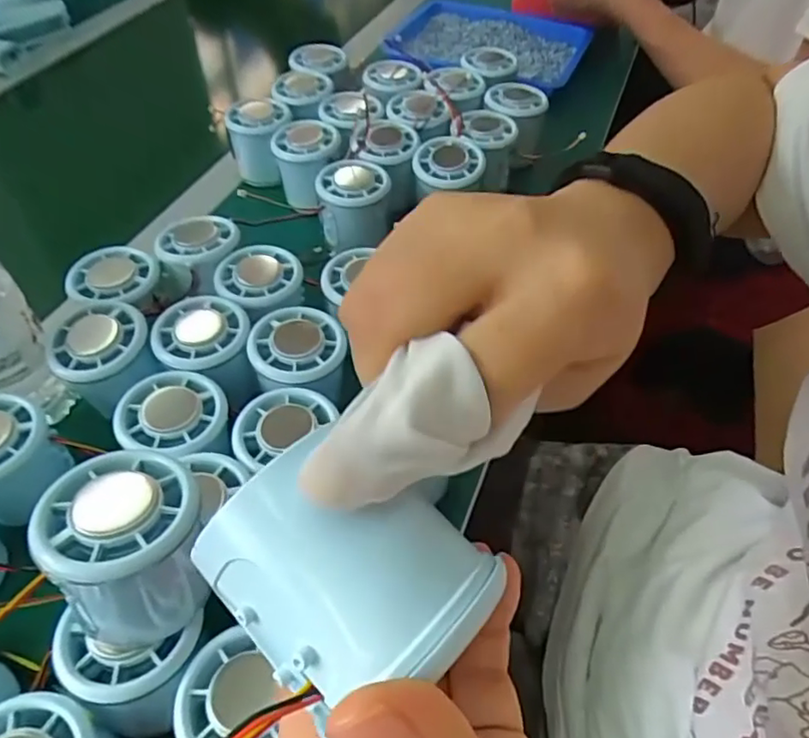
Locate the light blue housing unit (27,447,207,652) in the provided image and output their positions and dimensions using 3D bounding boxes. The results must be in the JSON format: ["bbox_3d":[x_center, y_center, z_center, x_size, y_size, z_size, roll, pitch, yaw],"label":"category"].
[{"bbox_3d":[-0.107,0.069,0.235,0.053,0.059,0.059,-11,51,-9],"label":"light blue housing unit"}]

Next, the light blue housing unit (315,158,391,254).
[{"bbox_3d":[-0.042,-0.129,0.475,0.054,0.064,0.063,-4,50,-3],"label":"light blue housing unit"}]

